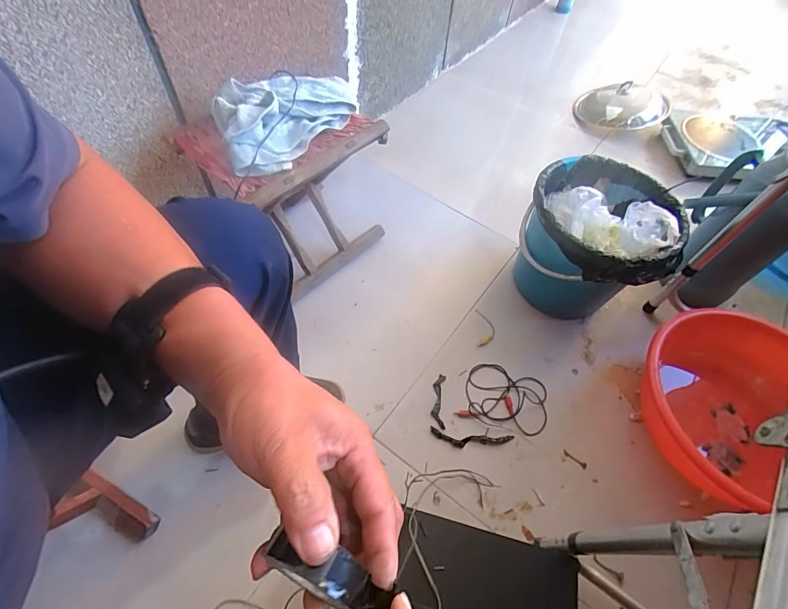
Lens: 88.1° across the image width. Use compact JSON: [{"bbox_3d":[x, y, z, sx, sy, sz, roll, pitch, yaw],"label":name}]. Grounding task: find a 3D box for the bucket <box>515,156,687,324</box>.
[{"bbox_3d":[0.398,-0.123,0.846,0.265,0.307,0.258,2,57,-3],"label":"bucket"}]

